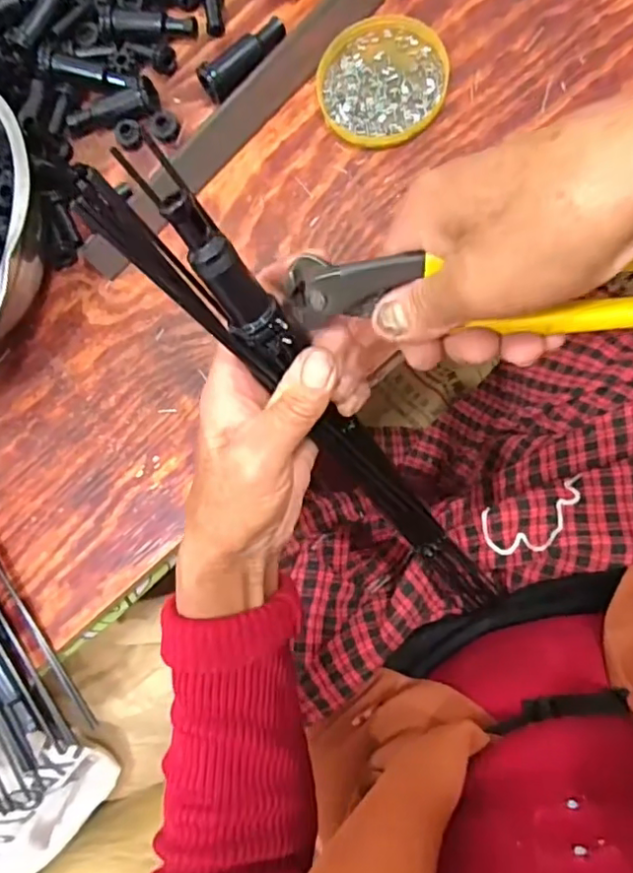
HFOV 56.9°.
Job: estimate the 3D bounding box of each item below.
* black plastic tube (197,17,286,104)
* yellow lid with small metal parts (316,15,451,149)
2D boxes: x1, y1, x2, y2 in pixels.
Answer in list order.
[{"bbox_3d":[-0.049,-0.257,0.397,0.067,0.022,0.019,-43,81,1],"label":"black plastic tube"},{"bbox_3d":[0.043,-0.233,0.380,0.081,0.007,0.087,-1,84,7],"label":"yellow lid with small metal parts"}]

